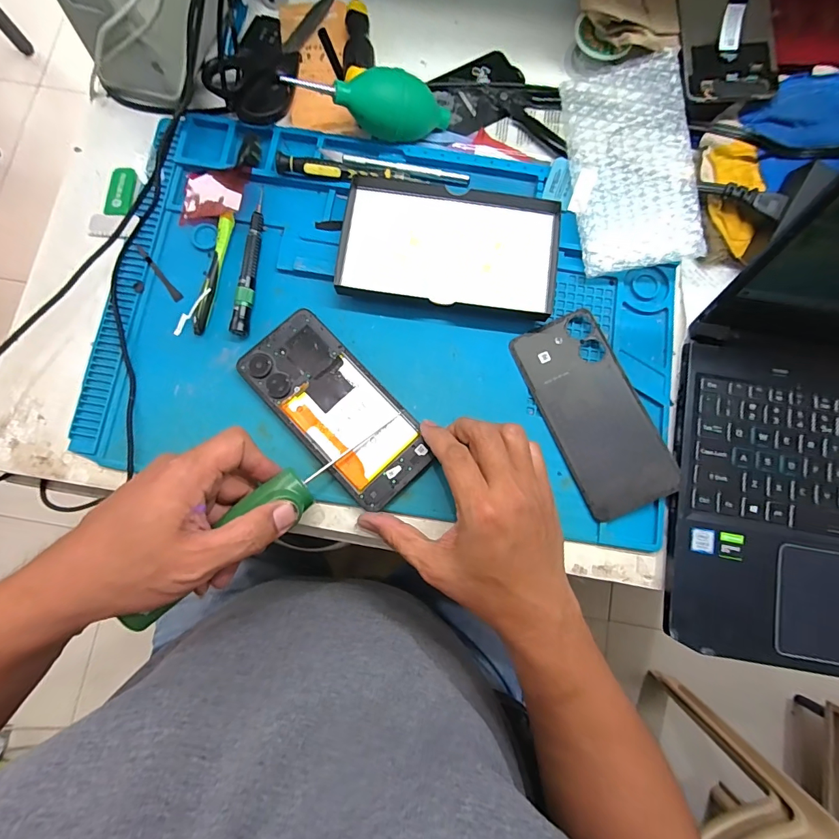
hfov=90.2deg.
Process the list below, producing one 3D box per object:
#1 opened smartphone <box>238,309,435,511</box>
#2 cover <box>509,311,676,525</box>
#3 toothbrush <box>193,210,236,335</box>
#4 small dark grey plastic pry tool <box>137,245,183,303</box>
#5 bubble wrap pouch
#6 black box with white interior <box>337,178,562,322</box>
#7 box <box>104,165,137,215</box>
[{"bbox_3d":[-0.066,-0.010,0.336,0.077,0.007,0.165,-42,84,-7],"label":"opened smartphone"},{"bbox_3d":[0.141,-0.006,0.340,0.074,0.011,0.163,-24,82,-5],"label":"cover"},{"bbox_3d":[-0.173,-0.124,0.352,0.011,0.015,0.106,13,81,1],"label":"toothbrush"},{"bbox_3d":[-0.224,-0.124,0.358,0.008,0.007,0.058,-41,82,-7],"label":"small dark grey plastic pry tool"},{"bbox_3d":[0.178,-0.214,0.353,0.092,0.010,0.174,-7,86,14],"label":"bubble wrap pouch"},{"bbox_3d":[0.026,-0.148,0.353,0.177,0.017,0.103,7,81,0],"label":"black box with white interior"},{"bbox_3d":[-0.266,-0.204,0.372,0.021,0.005,0.046,5,81,0],"label":"box"}]

